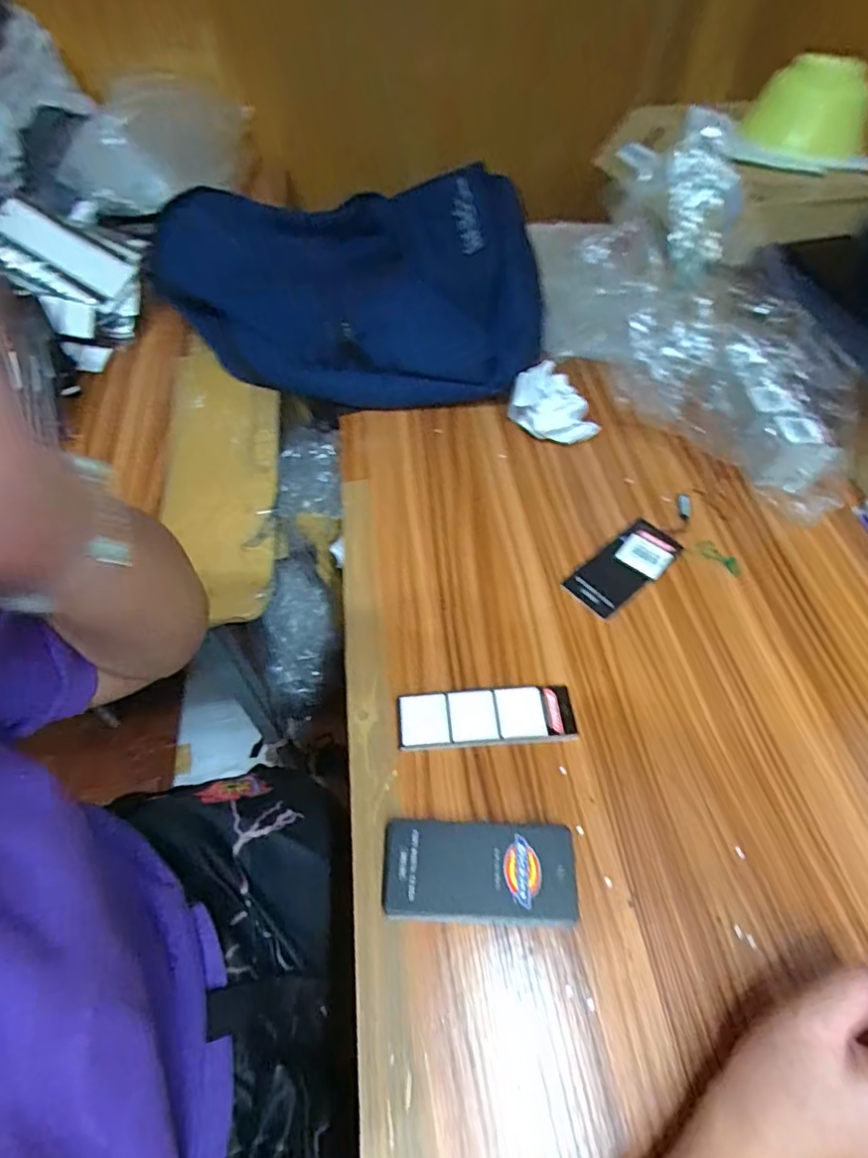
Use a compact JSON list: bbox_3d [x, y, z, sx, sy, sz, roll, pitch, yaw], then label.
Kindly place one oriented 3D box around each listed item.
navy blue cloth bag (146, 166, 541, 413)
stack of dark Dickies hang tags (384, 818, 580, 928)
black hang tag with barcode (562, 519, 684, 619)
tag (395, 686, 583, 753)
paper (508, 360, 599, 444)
[{"bbox_3d":[-0.093,-0.334,0.632,0.428,0.108,0.294,12,55,8],"label":"navy blue cloth bag"},{"bbox_3d":[0.027,0.172,0.333,0.108,0.017,0.053,2,55,1],"label":"stack of dark Dickies hang tags"},{"bbox_3d":[0.159,-0.011,0.471,0.108,0.004,0.047,-35,62,-22],"label":"black hang tag with barcode"},{"bbox_3d":[0.036,0.095,0.388,0.119,0.004,0.040,-3,57,-3],"label":"tag"},{"bbox_3d":[0.117,-0.169,0.552,0.070,0.053,0.077,-31,60,-21],"label":"paper"}]

